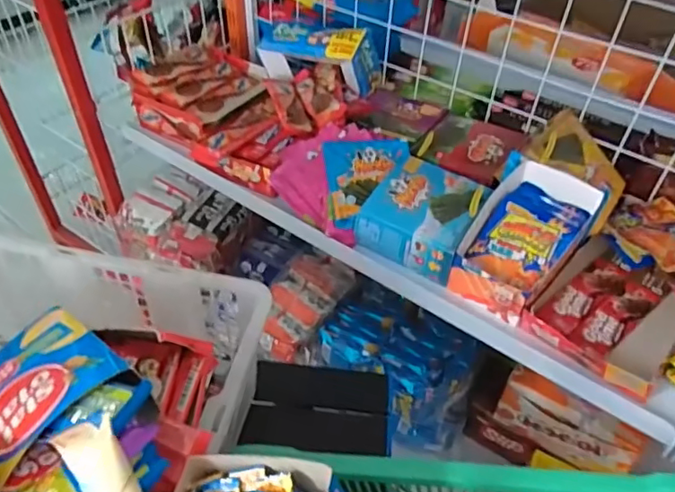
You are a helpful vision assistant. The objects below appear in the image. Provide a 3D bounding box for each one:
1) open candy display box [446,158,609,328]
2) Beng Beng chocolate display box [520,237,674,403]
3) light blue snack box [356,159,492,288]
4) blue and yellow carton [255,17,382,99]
[{"bbox_3d":[0.211,-0.008,0.637,0.145,0.117,0.106,-34,56,-31],"label":"open candy display box"},{"bbox_3d":[0.315,0.065,0.620,0.135,0.048,0.188,34,53,28],"label":"Beng Beng chocolate display box"},{"bbox_3d":[0.110,-0.038,0.694,0.124,0.062,0.132,25,49,21],"label":"light blue snack box"},{"bbox_3d":[-0.026,-0.292,0.842,0.174,0.106,0.077,19,47,16],"label":"blue and yellow carton"}]

